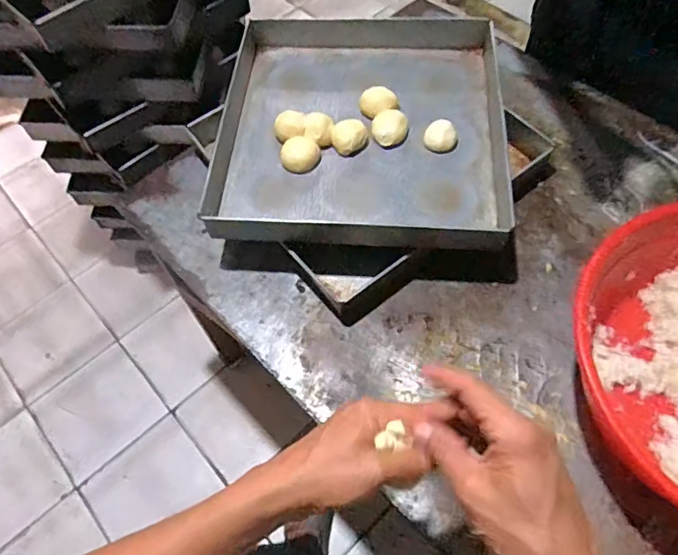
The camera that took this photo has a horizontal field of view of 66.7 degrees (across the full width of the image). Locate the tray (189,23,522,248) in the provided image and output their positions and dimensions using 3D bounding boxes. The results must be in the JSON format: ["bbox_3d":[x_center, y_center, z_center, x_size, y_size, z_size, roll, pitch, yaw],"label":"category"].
[{"bbox_3d":[0.033,-0.275,0.889,0.480,0.053,0.508,3,60,5],"label":"tray"}]

